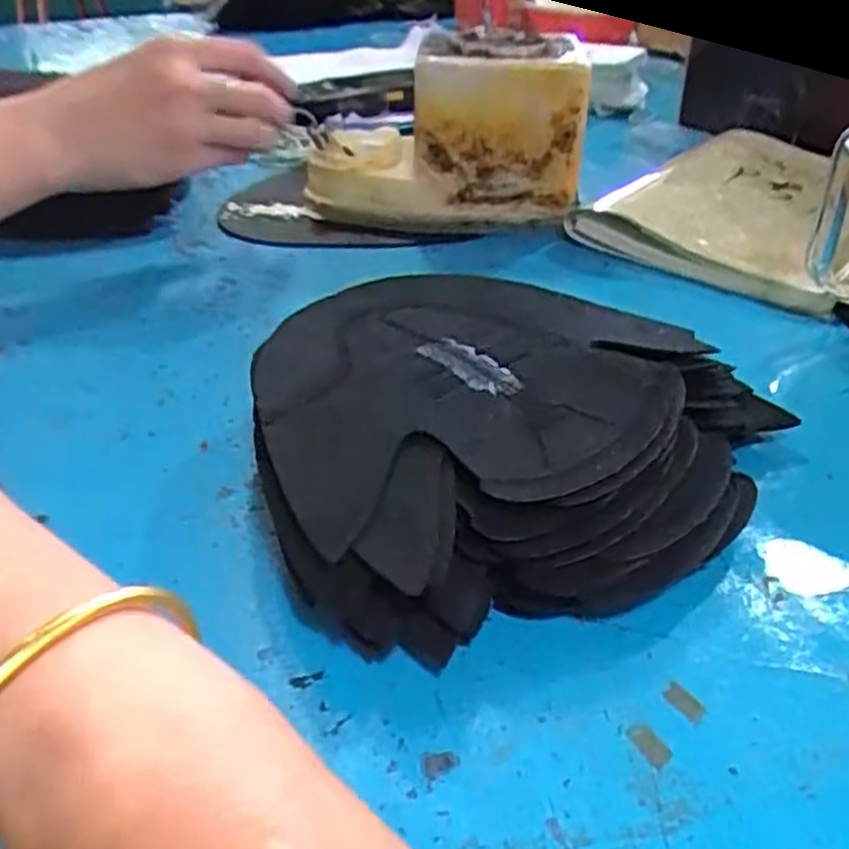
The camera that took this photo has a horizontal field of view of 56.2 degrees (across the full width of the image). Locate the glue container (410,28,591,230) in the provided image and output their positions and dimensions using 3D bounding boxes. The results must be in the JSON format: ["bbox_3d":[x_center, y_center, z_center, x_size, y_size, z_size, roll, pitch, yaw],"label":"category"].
[{"bbox_3d":[0.050,-0.213,0.572,0.114,0.112,0.099,2,35,0],"label":"glue container"}]

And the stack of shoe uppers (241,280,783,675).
[{"bbox_3d":[0.040,-0.008,0.343,0.221,0.057,0.196,-12,38,-15],"label":"stack of shoe uppers"}]

